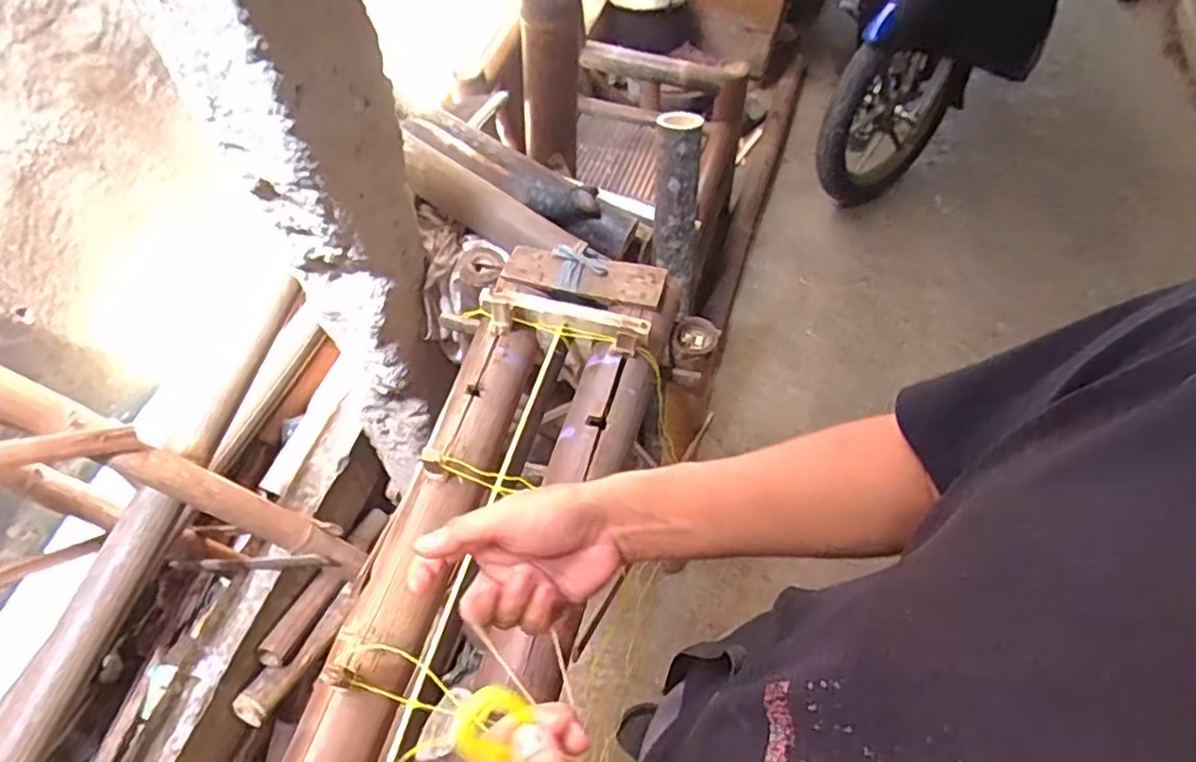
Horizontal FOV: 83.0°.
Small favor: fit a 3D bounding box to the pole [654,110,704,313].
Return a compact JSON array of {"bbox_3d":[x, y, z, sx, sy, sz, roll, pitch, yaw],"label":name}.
[{"bbox_3d":[0.126,-0.261,1.034,0.063,0.299,0.055,-12,38,-10],"label":"pole"}]

